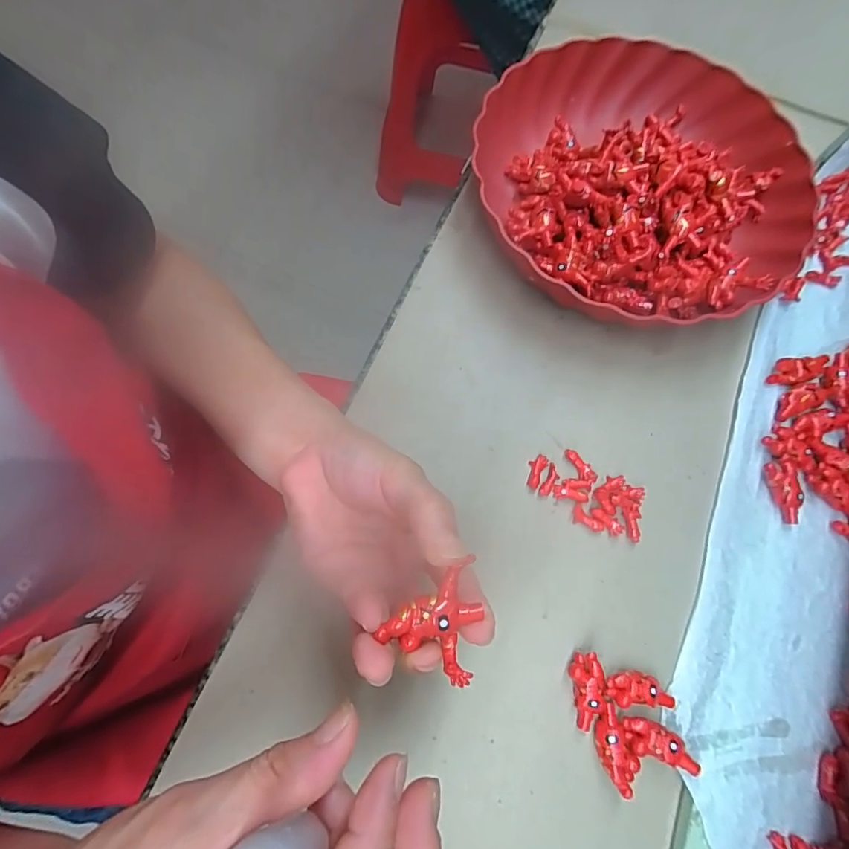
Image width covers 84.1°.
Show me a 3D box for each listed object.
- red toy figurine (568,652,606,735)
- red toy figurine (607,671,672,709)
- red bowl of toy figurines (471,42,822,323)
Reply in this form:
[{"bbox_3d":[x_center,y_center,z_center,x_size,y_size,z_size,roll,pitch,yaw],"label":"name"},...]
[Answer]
[{"bbox_3d":[0.094,0.153,0.270,0.017,0.015,0.040,-7,74,-4],"label":"red toy figurine"},{"bbox_3d":[0.124,0.153,0.272,0.040,0.011,0.018,4,73,-1],"label":"red toy figurine"},{"bbox_3d":[0.162,-0.184,0.356,0.235,0.057,0.220,1,73,-2],"label":"red bowl of toy figurines"}]

